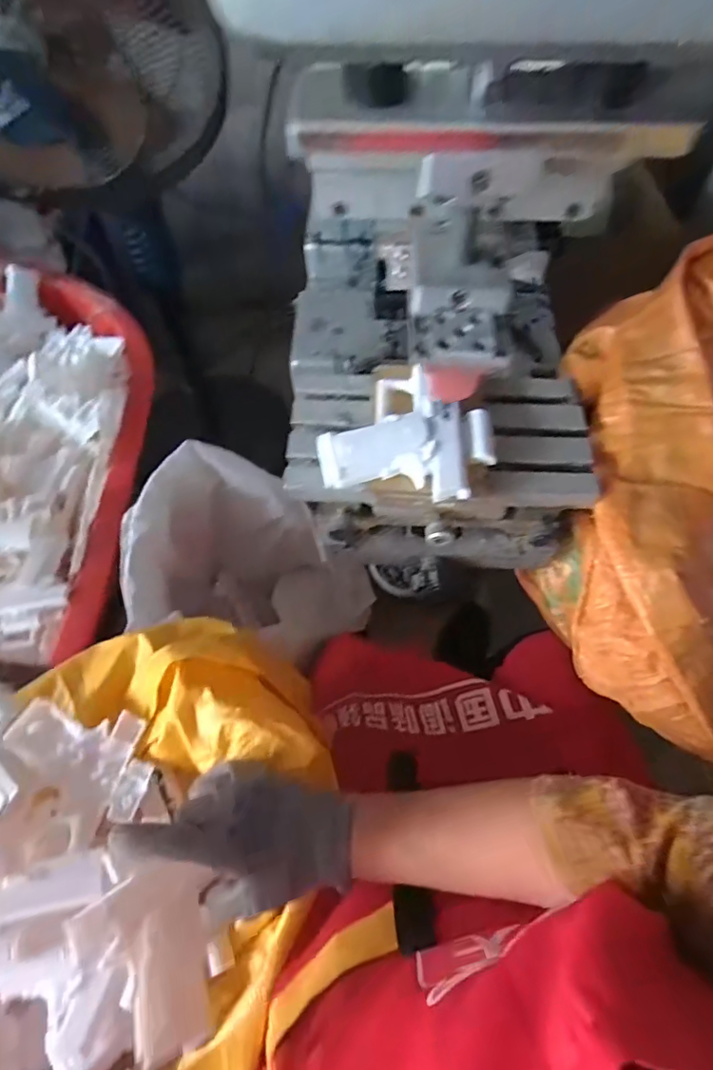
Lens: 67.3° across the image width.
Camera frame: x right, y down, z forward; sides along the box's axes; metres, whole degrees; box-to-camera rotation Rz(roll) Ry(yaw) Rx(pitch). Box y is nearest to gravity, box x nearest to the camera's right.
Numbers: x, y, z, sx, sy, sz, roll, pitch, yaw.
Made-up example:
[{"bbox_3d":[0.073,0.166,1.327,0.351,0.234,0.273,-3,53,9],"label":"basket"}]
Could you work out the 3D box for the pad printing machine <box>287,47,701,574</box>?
[{"bbox_3d":[0.067,-0.126,0.383,0.231,0.303,0.191,2,61,2],"label":"pad printing machine"}]

